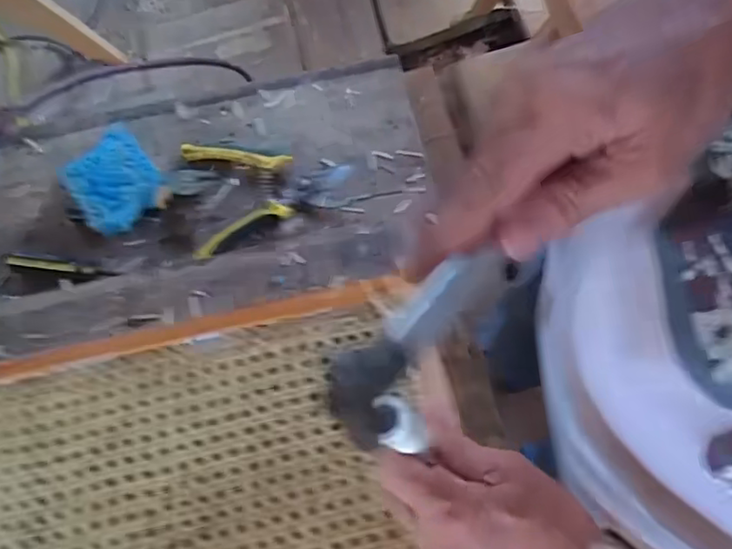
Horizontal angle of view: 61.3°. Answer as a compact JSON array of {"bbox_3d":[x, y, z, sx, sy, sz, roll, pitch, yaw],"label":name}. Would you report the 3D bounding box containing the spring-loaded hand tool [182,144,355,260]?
[{"bbox_3d":[-0.101,-0.094,0.658,0.169,0.017,0.129,-13,71,-4],"label":"spring-loaded hand tool"}]

